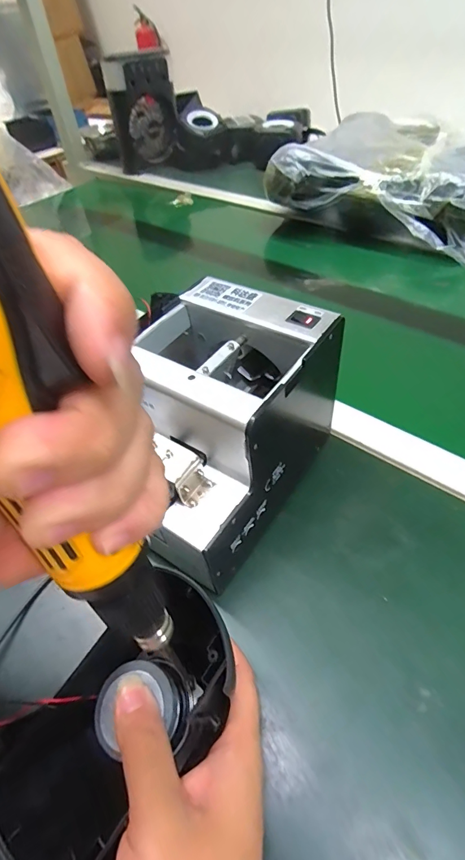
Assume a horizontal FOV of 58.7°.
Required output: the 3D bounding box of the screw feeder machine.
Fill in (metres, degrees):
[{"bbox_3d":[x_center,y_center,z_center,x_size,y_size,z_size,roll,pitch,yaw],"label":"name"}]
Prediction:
[{"bbox_3d":[-0.014,-0.002,0.330,0.127,0.149,0.174,25,54,24],"label":"screw feeder machine"}]

